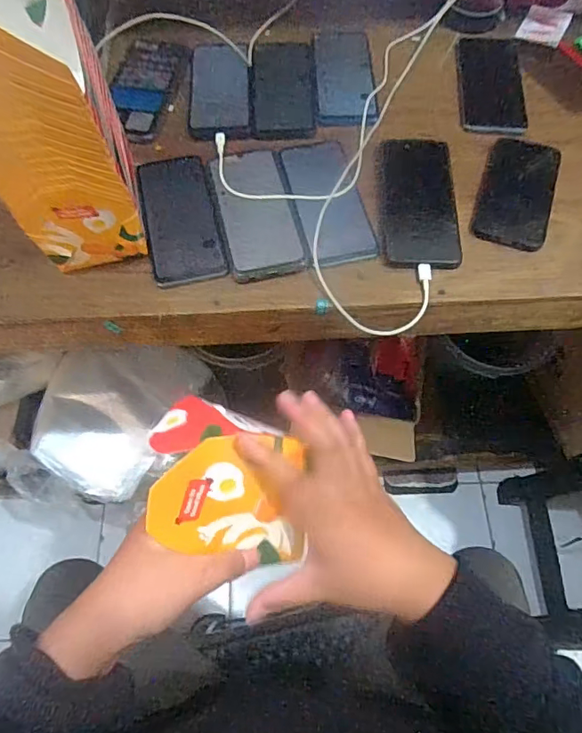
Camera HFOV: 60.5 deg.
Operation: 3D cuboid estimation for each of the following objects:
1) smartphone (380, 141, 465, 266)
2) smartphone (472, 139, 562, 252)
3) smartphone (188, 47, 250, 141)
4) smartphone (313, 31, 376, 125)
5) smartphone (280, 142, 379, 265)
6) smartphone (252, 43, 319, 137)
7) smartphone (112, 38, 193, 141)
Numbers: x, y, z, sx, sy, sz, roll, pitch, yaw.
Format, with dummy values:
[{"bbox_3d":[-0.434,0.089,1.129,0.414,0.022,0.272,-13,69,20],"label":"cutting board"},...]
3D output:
[{"bbox_3d":[0.139,-0.178,0.538,0.081,0.012,0.159,2,69,-1],"label":"smartphone"},{"bbox_3d":[0.248,-0.192,0.545,0.077,0.011,0.137,16,69,5],"label":"smartphone"},{"bbox_3d":[-0.086,-0.335,0.606,0.071,0.010,0.161,-2,69,-2],"label":"smartphone"},{"bbox_3d":[0.067,-0.361,0.622,0.072,0.007,0.167,0,69,-1],"label":"smartphone"},{"bbox_3d":[0.040,-0.182,0.538,0.074,0.008,0.159,-10,69,-5],"label":"smartphone"},{"bbox_3d":[-0.010,-0.340,0.608,0.077,0.005,0.163,-1,69,-2],"label":"smartphone"},{"bbox_3d":[-0.179,-0.341,0.606,0.074,0.015,0.172,12,69,3],"label":"smartphone"}]

